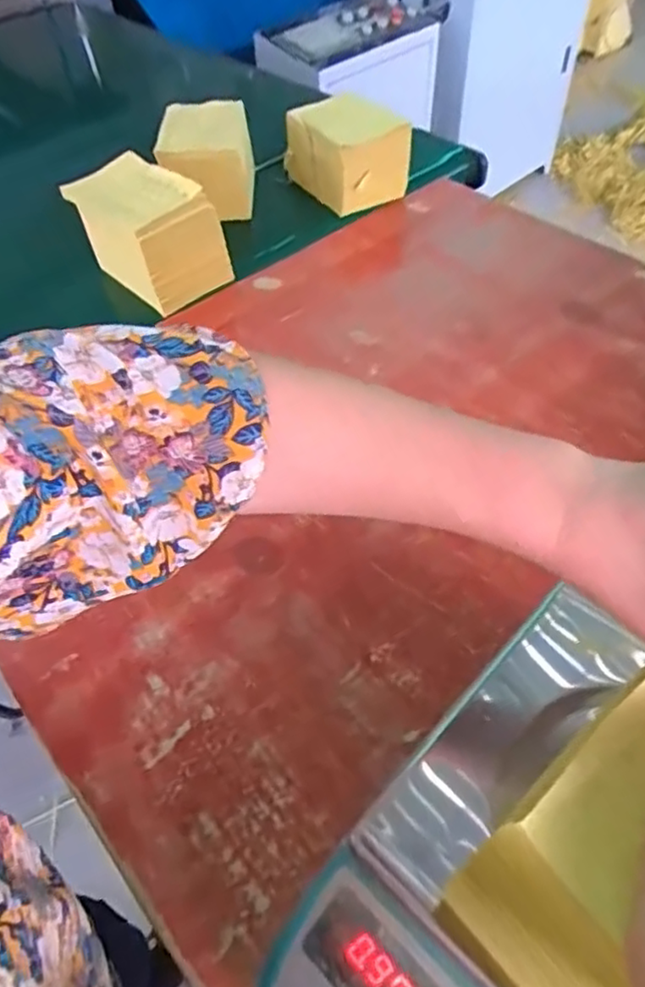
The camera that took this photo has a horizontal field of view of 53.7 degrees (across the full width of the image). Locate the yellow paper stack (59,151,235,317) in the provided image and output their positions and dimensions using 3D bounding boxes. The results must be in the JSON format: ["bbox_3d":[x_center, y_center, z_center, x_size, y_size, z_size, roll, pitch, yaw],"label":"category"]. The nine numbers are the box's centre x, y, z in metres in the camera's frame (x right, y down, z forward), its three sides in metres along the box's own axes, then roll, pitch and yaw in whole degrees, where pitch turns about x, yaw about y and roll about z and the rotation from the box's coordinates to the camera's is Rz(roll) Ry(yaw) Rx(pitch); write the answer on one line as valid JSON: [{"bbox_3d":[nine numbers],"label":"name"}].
[{"bbox_3d":[-0.224,-0.342,0.847,0.178,0.134,0.108,36,61,28],"label":"yellow paper stack"}]

